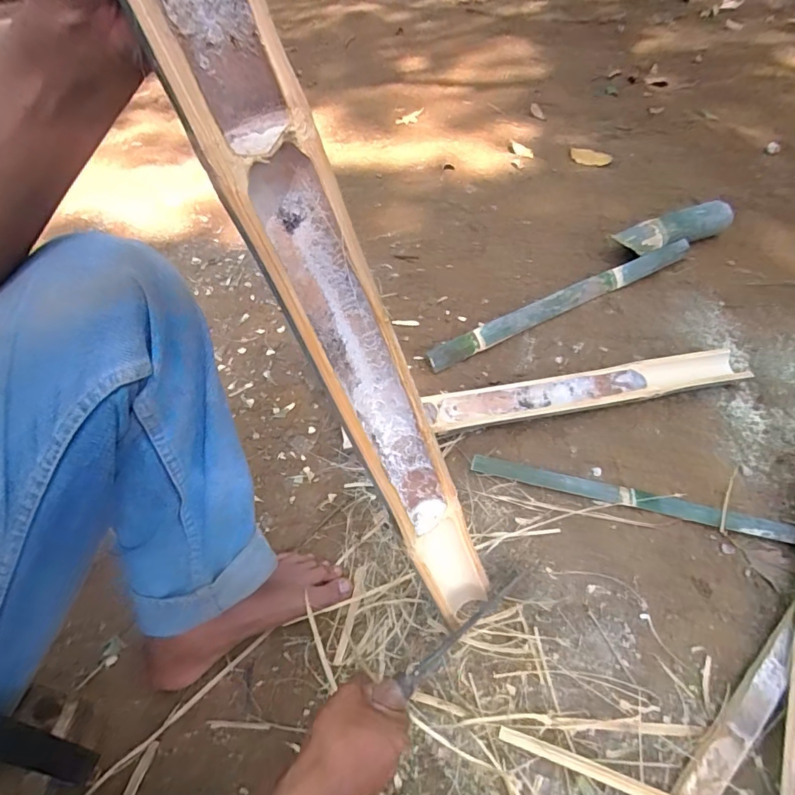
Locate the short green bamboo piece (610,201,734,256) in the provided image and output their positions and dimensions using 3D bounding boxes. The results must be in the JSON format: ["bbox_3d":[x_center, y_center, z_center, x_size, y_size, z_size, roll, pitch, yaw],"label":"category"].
[{"bbox_3d":[0.618,-0.376,1.048,0.282,0.070,0.079,-21,52,-14],"label":"short green bamboo piece"}]

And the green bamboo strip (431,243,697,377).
[{"bbox_3d":[0.340,-0.200,0.940,0.669,0.039,0.054,-26,54,-17],"label":"green bamboo strip"}]

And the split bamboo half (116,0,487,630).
[{"bbox_3d":[-0.030,-0.014,0.375,0.078,0.645,0.040,-40,35,-26],"label":"split bamboo half"}]

